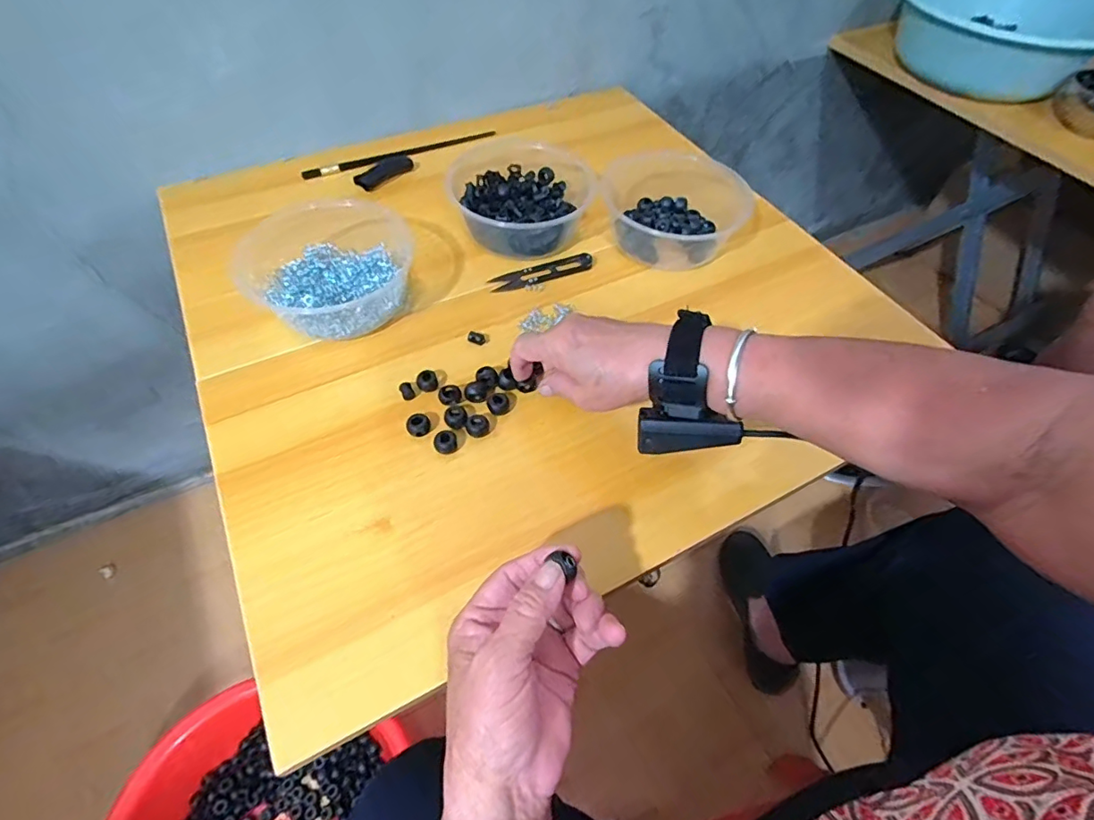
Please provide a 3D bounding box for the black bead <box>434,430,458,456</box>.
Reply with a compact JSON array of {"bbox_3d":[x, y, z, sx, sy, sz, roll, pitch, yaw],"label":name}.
[{"bbox_3d":[-0.074,0.024,0.386,0.016,0.013,0.016,1,54,-2],"label":"black bead"}]

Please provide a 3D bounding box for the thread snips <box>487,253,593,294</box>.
[{"bbox_3d":[-0.005,-0.132,0.506,0.101,0.010,0.025,-16,57,-14],"label":"thread snips"}]

